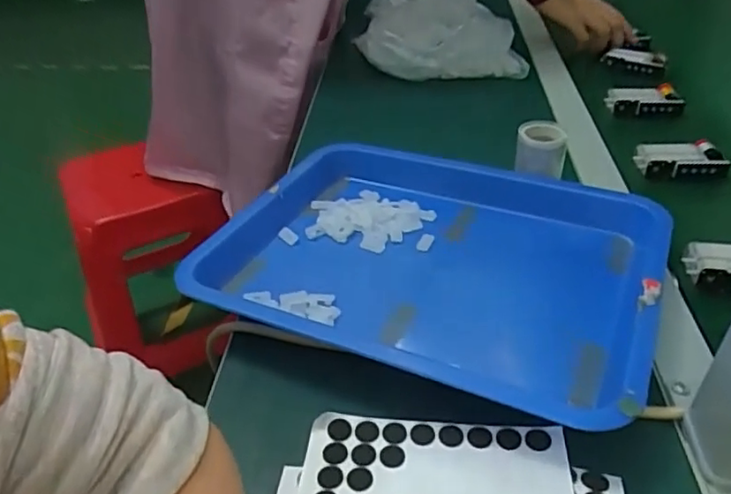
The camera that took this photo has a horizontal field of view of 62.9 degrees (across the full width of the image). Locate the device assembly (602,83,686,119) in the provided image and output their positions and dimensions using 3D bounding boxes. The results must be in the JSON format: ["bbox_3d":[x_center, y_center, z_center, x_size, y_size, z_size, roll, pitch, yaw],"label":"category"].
[{"bbox_3d":[0.342,-0.177,0.733,0.093,0.039,0.021,-3,37,0],"label":"device assembly"}]

